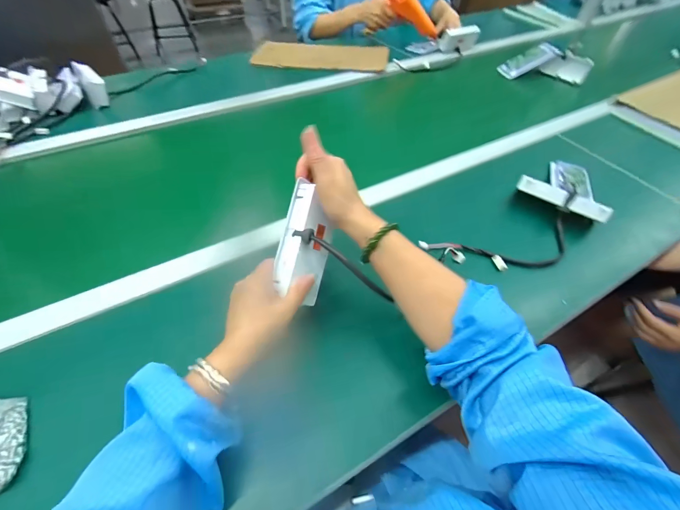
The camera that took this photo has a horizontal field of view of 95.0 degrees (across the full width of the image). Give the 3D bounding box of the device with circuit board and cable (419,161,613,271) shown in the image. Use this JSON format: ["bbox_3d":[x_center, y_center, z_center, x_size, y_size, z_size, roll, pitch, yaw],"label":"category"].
[{"bbox_3d":[0.310,-0.064,0.488,0.374,0.046,0.143,-29,57,-22],"label":"device with circuit board and cable"}]

